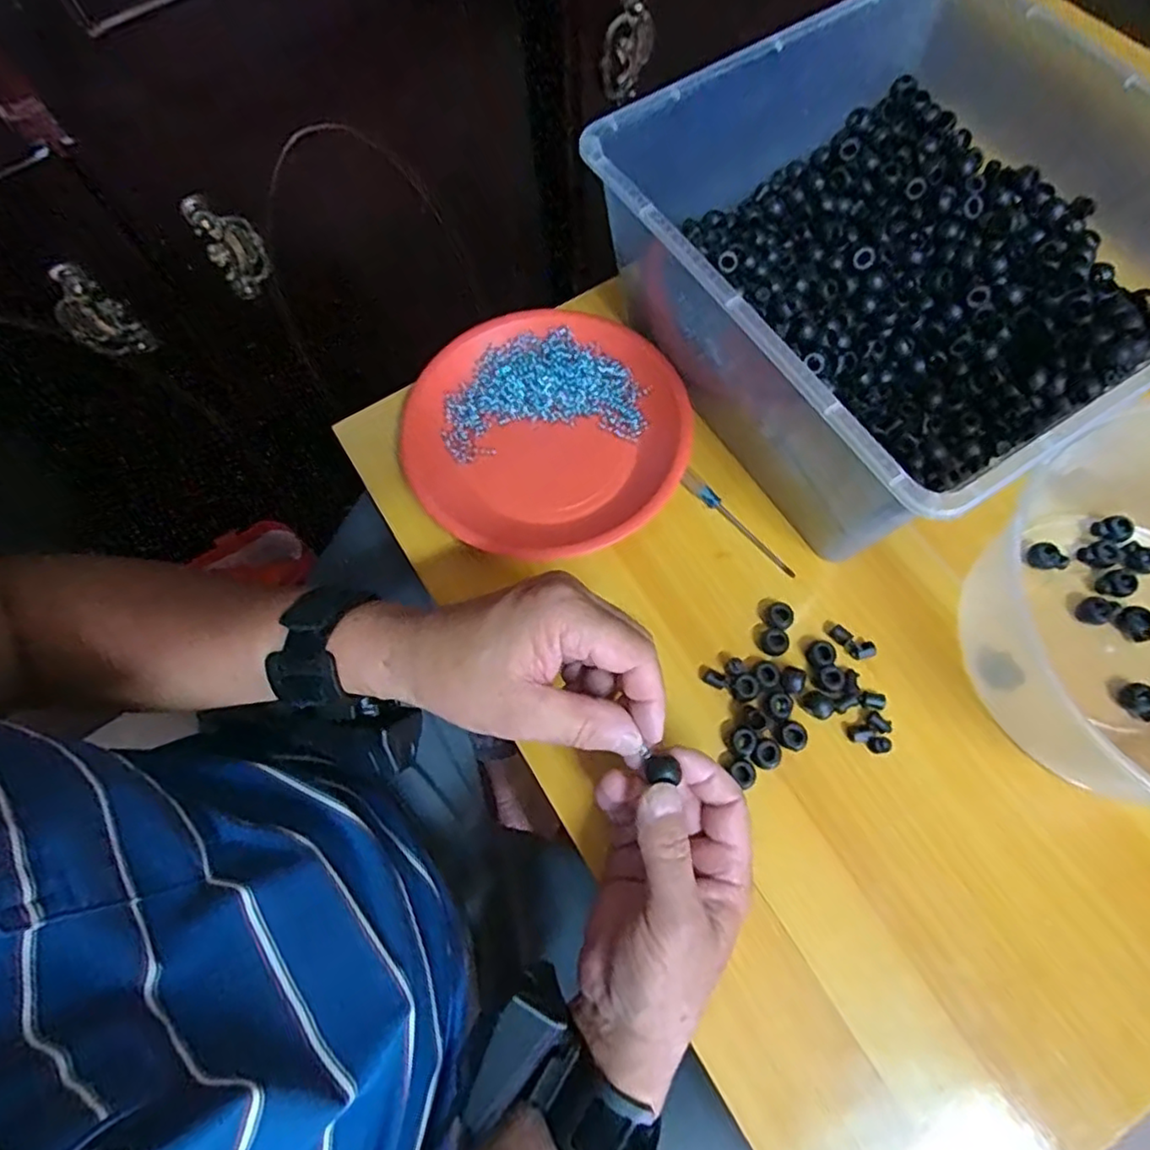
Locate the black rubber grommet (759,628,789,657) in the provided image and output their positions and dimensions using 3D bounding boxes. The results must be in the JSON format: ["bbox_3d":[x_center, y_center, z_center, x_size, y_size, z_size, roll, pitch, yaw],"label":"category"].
[{"bbox_3d":[0.129,0.043,0.409,0.016,0.015,0.017,0,71,1],"label":"black rubber grommet"}]

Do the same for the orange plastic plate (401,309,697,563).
[{"bbox_3d":[-0.019,-0.104,0.462,0.196,0.027,0.191,0,71,1],"label":"orange plastic plate"}]

